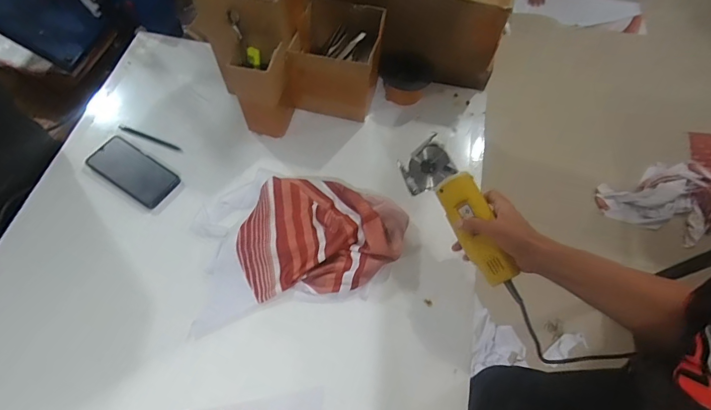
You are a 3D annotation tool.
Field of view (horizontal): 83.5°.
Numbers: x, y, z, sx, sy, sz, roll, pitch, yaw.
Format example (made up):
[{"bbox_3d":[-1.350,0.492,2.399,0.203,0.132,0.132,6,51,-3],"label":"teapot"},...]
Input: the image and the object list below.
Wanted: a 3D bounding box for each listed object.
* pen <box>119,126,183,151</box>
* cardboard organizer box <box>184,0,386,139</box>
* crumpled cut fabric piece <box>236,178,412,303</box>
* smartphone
[{"bbox_3d":[-0.407,-0.133,0.790,0.138,0.007,0.014,19,63,7],"label":"pen"},{"bbox_3d":[-0.113,-0.299,0.753,0.302,0.249,0.247,9,62,2],"label":"cardboard organizer box"},{"bbox_3d":[-0.057,0.042,0.688,0.287,0.043,0.218,-4,62,-5],"label":"crumpled cut fabric piece"},{"bbox_3d":[-0.414,-0.065,0.742,0.172,0.012,0.078,31,65,13],"label":"smartphone"}]

